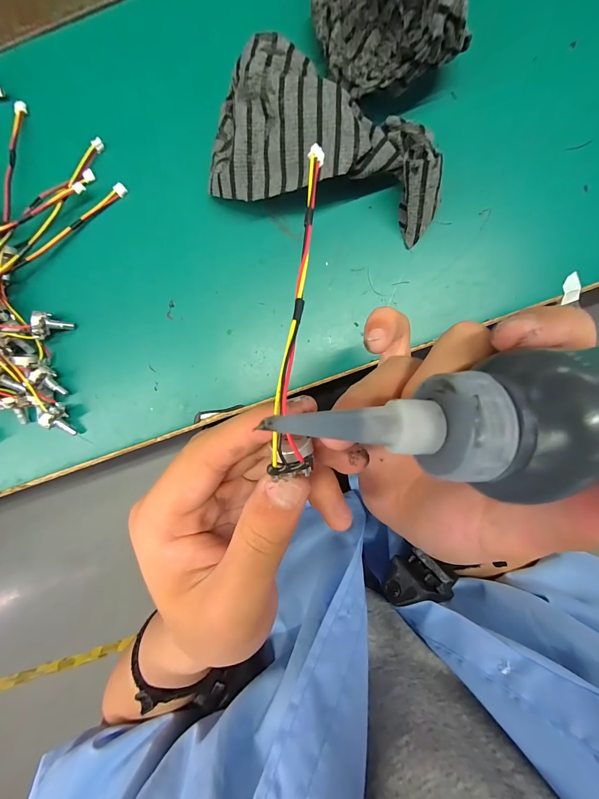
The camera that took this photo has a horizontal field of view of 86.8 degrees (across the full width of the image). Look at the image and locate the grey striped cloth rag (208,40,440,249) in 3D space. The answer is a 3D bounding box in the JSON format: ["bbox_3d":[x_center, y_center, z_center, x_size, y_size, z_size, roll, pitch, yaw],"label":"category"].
[{"bbox_3d":[0.019,-0.169,0.208,0.154,0.043,0.091,10,96,0],"label":"grey striped cloth rag"}]

